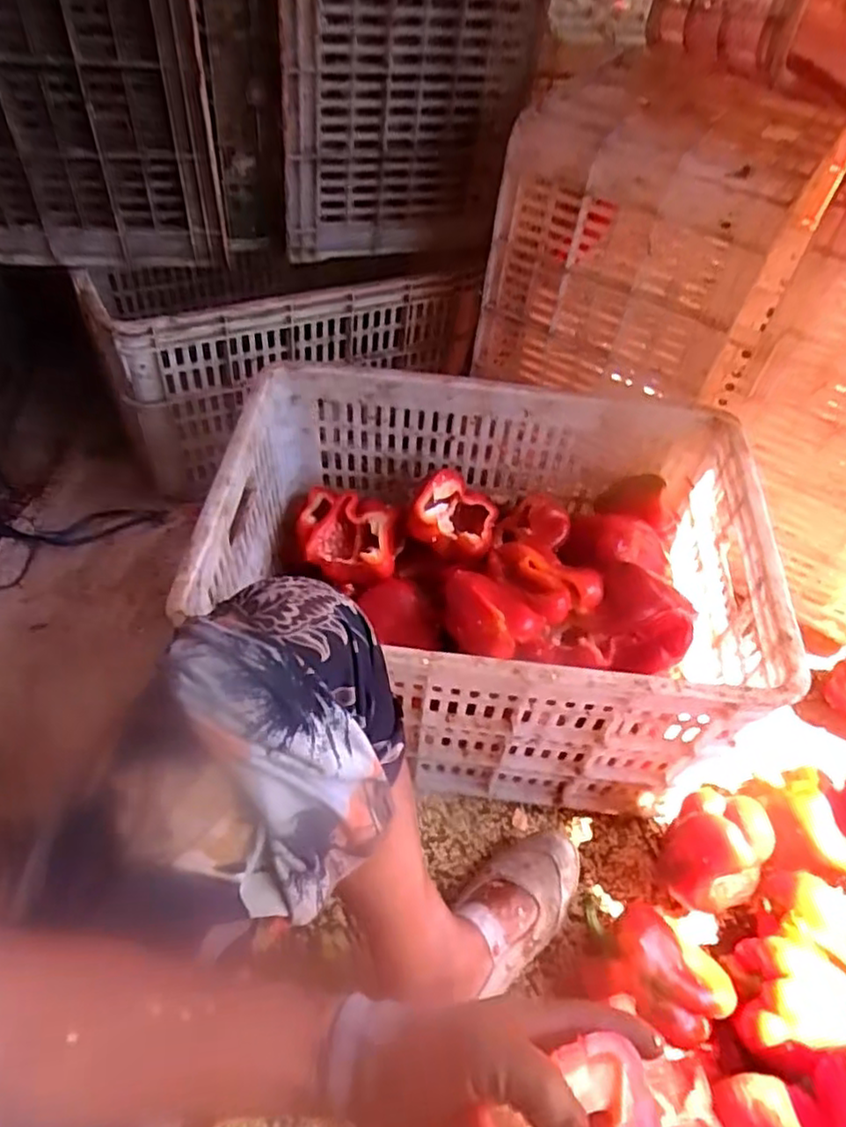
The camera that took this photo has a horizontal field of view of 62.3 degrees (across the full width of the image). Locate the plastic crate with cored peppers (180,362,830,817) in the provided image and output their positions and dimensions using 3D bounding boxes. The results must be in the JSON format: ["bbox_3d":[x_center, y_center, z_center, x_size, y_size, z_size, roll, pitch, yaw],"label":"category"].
[{"bbox_3d":[0.059,0.023,0.750,0.494,0.280,0.358,8,52,0],"label":"plastic crate with cored peppers"}]

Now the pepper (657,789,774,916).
[{"bbox_3d":[0.280,0.276,0.678,0.074,0.101,0.094,-14,55,-17],"label":"pepper"}]

